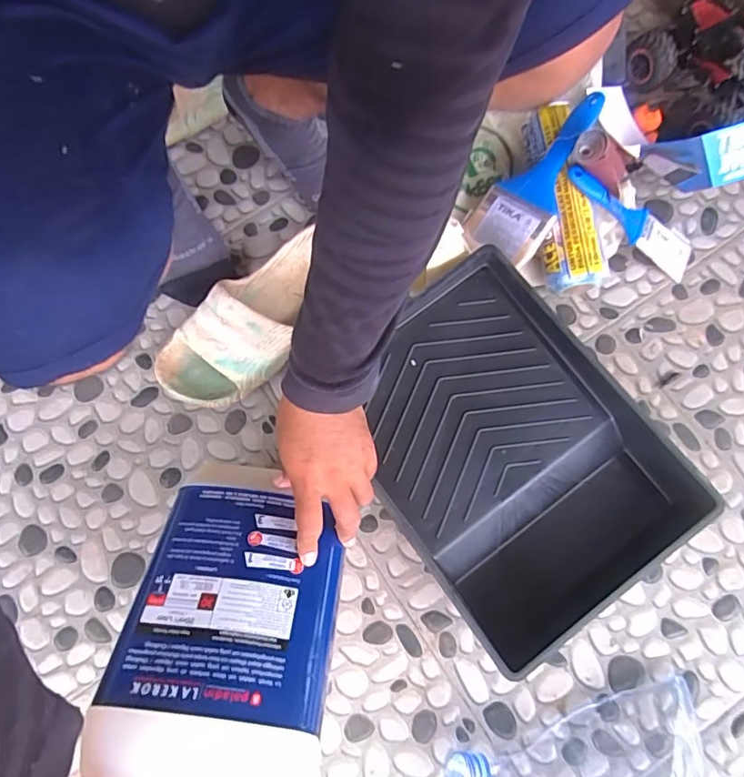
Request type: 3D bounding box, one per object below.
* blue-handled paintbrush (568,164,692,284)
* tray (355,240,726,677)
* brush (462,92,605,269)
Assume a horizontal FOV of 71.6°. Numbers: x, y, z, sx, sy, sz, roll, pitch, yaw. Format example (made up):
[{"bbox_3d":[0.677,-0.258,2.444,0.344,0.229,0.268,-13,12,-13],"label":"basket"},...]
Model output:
[{"bbox_3d":[0.312,-0.204,0.625,0.200,0.022,0.046,30,77,-18],"label":"blue-handled paintbrush"},{"bbox_3d":[0.142,0.068,0.576,0.275,0.068,0.377,-34,77,-7],"label":"tray"},{"bbox_3d":[0.199,-0.244,0.607,0.203,0.013,0.095,-51,63,16],"label":"brush"}]

